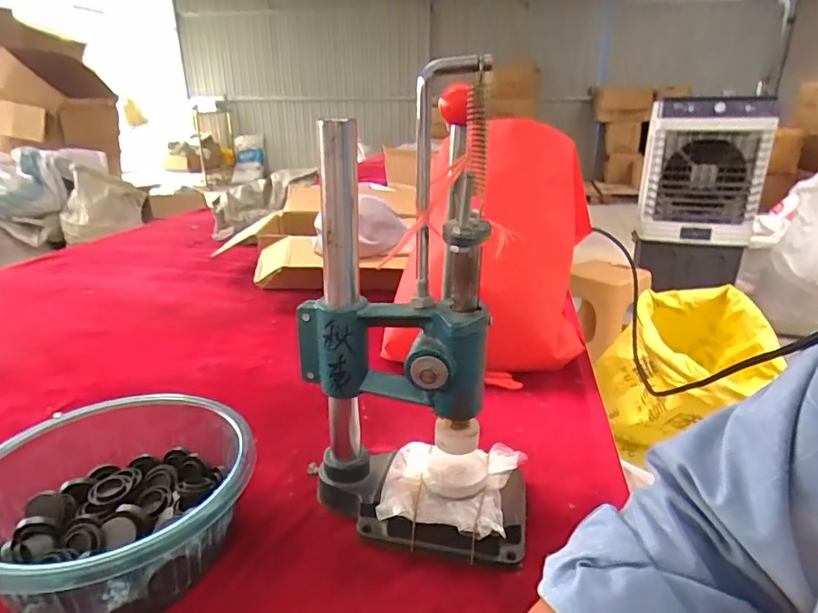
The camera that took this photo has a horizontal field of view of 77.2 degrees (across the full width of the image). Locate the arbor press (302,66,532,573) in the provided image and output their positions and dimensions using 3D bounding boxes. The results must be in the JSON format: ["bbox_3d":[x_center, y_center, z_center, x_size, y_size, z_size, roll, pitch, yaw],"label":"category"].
[{"bbox_3d":[0.010,0.010,0.436,0.196,0.381,0.131,5,21,10],"label":"arbor press"}]

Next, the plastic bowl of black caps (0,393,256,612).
[{"bbox_3d":[-0.236,0.165,0.421,0.200,0.089,0.200,1,20,0],"label":"plastic bowl of black caps"}]

